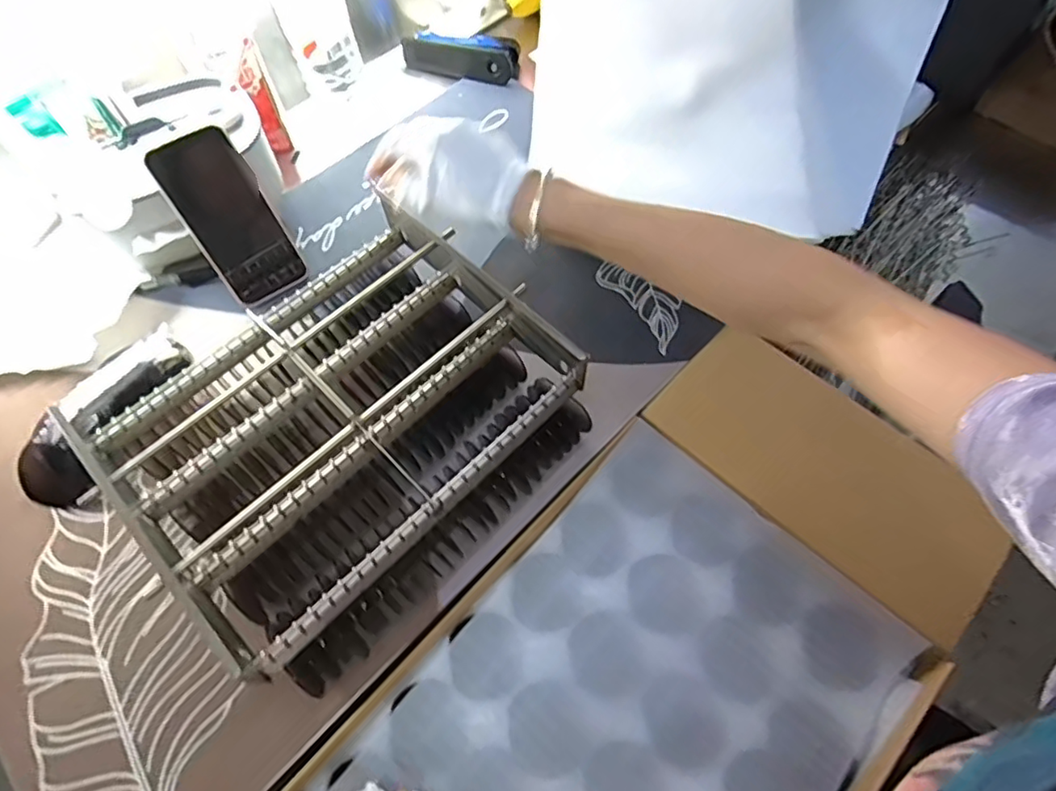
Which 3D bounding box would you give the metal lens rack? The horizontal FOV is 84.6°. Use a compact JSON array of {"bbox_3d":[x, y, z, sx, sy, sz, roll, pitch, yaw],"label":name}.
[{"bbox_3d":[-0.140,0.022,0.463,0.256,0.105,0.304,39,70,19],"label":"metal lens rack"}]

